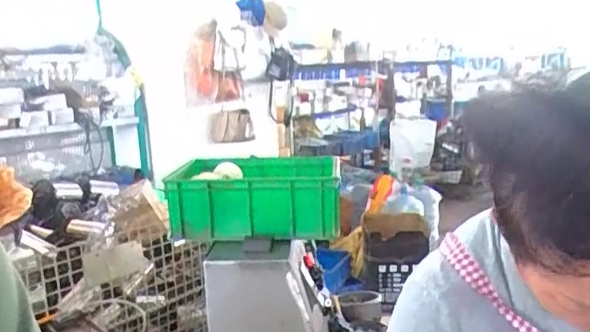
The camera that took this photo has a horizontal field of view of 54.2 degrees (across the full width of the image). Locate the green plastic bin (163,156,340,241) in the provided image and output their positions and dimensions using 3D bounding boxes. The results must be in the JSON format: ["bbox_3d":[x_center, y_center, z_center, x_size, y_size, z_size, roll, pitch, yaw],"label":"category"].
[{"bbox_3d":[-0.090,0.070,1.421,0.389,0.133,0.292,-2,10,3],"label":"green plastic bin"}]

